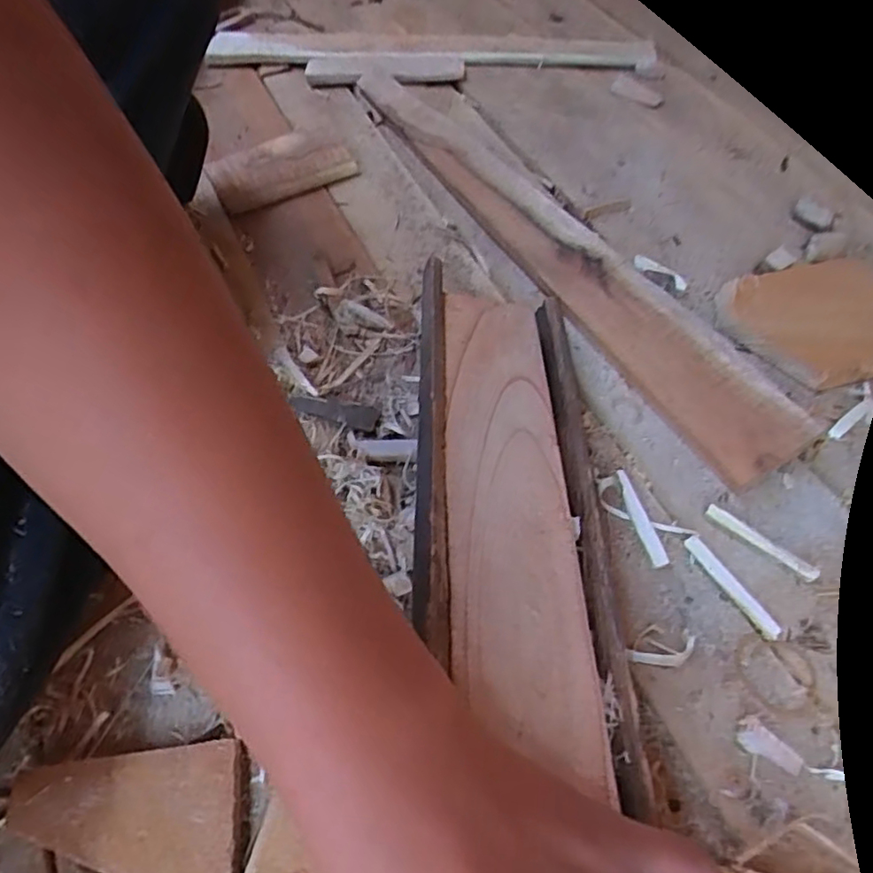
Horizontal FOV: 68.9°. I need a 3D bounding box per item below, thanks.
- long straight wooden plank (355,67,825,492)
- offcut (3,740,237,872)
[{"bbox_3d":[0.065,-0.158,0.473,0.058,0.020,0.491,-37,61,1],"label":"long straight wooden plank"},{"bbox_3d":[-0.131,0.169,0.268,0.092,0.016,0.060,-6,55,-4],"label":"offcut"}]

